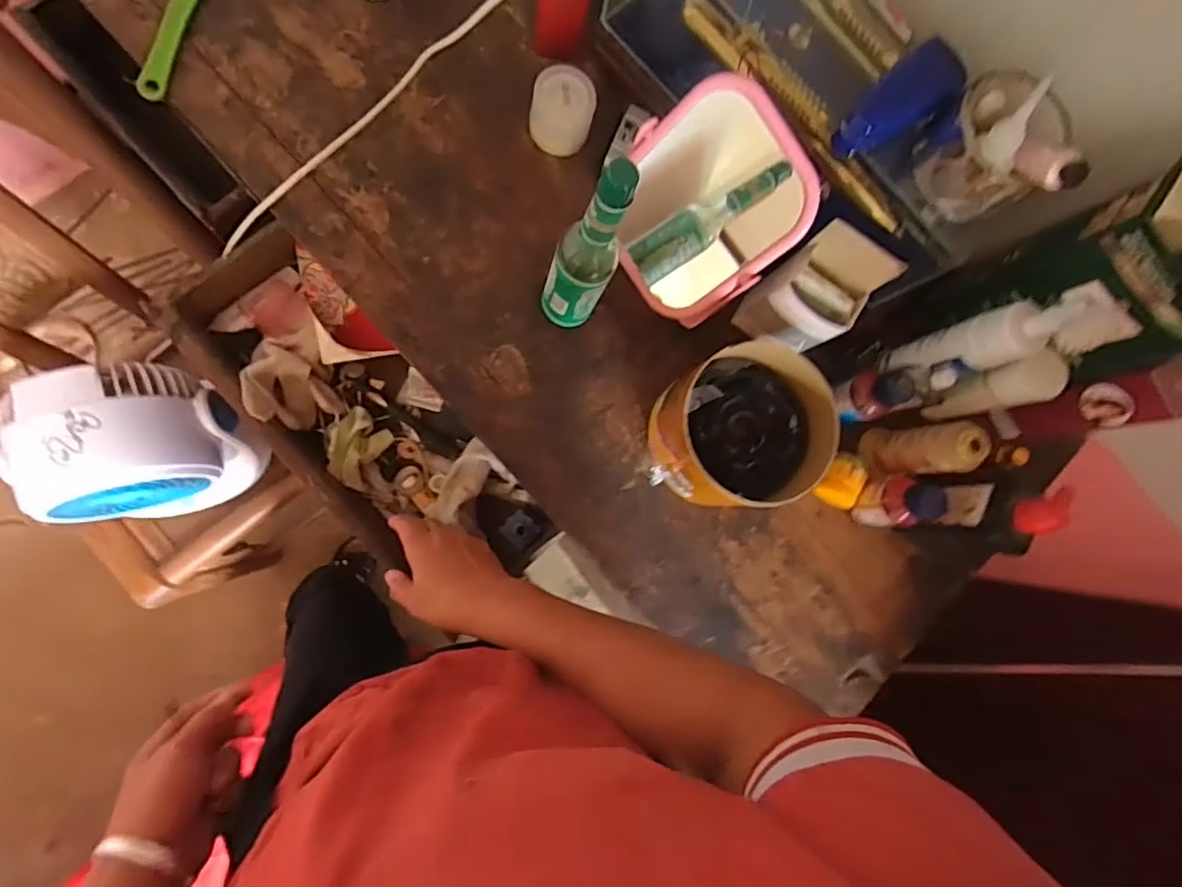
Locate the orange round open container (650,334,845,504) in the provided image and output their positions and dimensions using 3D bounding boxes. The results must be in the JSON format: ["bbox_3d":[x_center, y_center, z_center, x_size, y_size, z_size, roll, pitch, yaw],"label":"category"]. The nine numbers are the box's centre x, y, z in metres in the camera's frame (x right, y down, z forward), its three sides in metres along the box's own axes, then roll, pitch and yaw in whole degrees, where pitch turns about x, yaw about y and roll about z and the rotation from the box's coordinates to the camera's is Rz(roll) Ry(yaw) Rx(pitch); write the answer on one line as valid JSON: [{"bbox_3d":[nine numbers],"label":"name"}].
[{"bbox_3d":[0.132,-0.012,0.539,0.139,0.108,0.135,1,86,-8],"label":"orange round open container"}]

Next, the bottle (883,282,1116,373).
[{"bbox_3d":[0.351,-0.090,0.522,0.063,0.200,0.051,-11,87,-9],"label":"bottle"}]

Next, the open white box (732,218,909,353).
[{"bbox_3d":[0.199,-0.135,0.542,0.078,0.143,0.064,31,81,-6],"label":"open white box"}]

